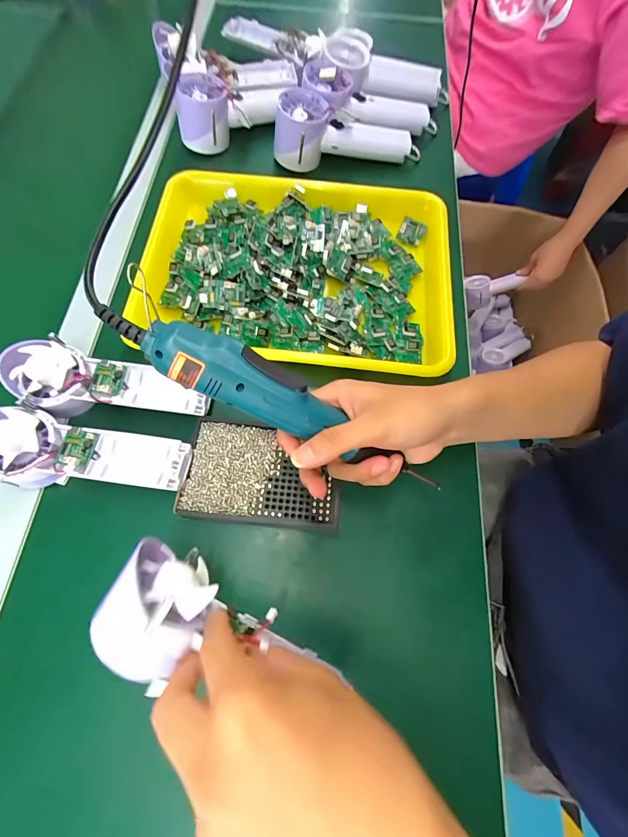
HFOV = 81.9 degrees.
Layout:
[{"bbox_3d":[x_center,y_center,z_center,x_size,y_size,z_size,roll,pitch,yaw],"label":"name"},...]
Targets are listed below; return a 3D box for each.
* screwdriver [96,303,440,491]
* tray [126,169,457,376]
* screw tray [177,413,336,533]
[{"bbox_3d":[-0.015,-0.009,0.252,0.258,0.031,0.033,27,69,-18],"label":"screwdriver"},{"bbox_3d":[-0.018,-0.168,0.407,0.352,0.039,0.247,5,69,0],"label":"tray"},{"bbox_3d":[-0.043,0.049,0.322,0.134,0.013,0.088,7,69,1],"label":"screw tray"}]

